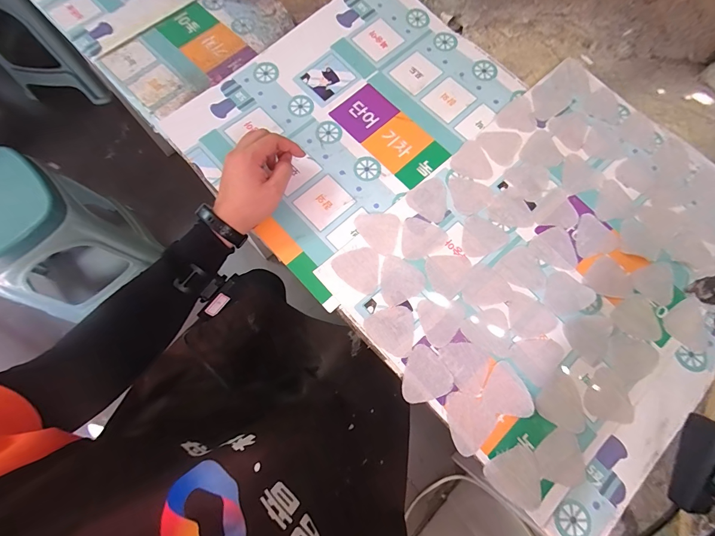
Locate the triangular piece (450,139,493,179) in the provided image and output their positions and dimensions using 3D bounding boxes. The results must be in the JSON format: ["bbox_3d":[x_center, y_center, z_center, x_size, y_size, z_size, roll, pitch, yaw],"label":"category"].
[{"bbox_3d":[0.168,-0.151,0.490,0.060,0.004,0.055,43,79,11],"label":"triangular piece"}]

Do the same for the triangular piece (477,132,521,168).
[{"bbox_3d":[0.210,-0.177,0.491,0.055,0.004,0.058,-31,77,-8],"label":"triangular piece"}]

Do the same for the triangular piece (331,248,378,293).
[{"bbox_3d":[-0.003,0.001,0.444,0.059,0.004,0.058,5,75,1],"label":"triangular piece"}]

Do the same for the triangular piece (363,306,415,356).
[{"bbox_3d":[0.045,0.077,0.420,0.058,0.004,0.058,-29,77,-7],"label":"triangular piece"}]

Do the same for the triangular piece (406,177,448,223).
[{"bbox_3d":[0.103,-0.094,0.474,0.059,0.004,0.059,-30,77,-8],"label":"triangular piece"}]

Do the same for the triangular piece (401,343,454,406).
[{"bbox_3d":[0.077,0.128,0.405,0.060,0.006,0.059,-31,77,-8],"label":"triangular piece"}]

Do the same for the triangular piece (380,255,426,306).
[{"bbox_3d":[0.053,0.013,0.440,0.057,0.004,0.060,-26,76,-7],"label":"triangular piece"}]

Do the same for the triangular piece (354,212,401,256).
[{"bbox_3d":[0.034,-0.053,0.464,0.053,0.004,0.067,-36,78,-9],"label":"triangular piece"}]

